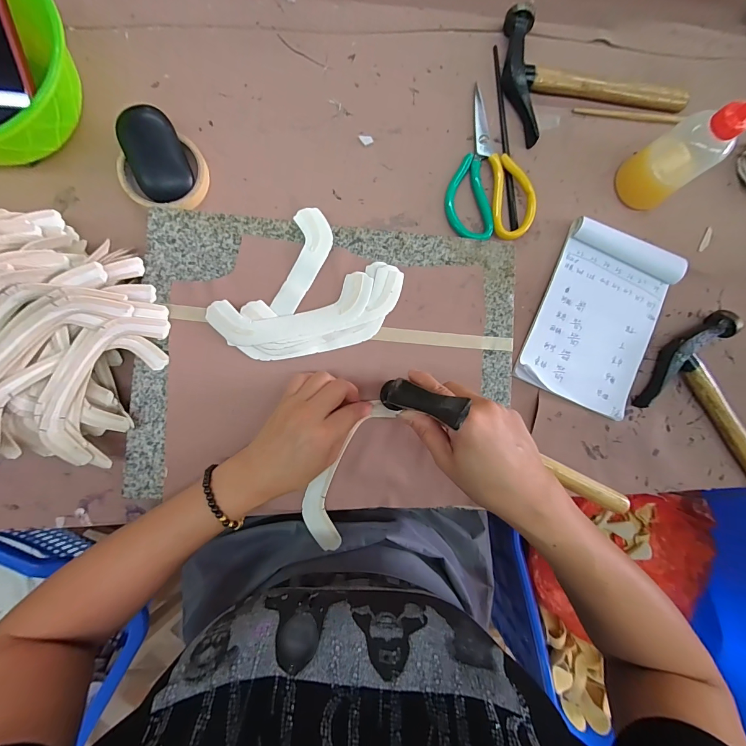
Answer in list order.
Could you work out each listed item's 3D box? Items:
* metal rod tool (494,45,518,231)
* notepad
[{"bbox_3d":[0.160,-0.284,0.424,0.010,0.005,0.227,-4,88,-5],"label":"metal rod tool"},{"bbox_3d":[0.268,-0.065,0.415,0.138,0.025,0.206,23,86,-3],"label":"notepad"}]

